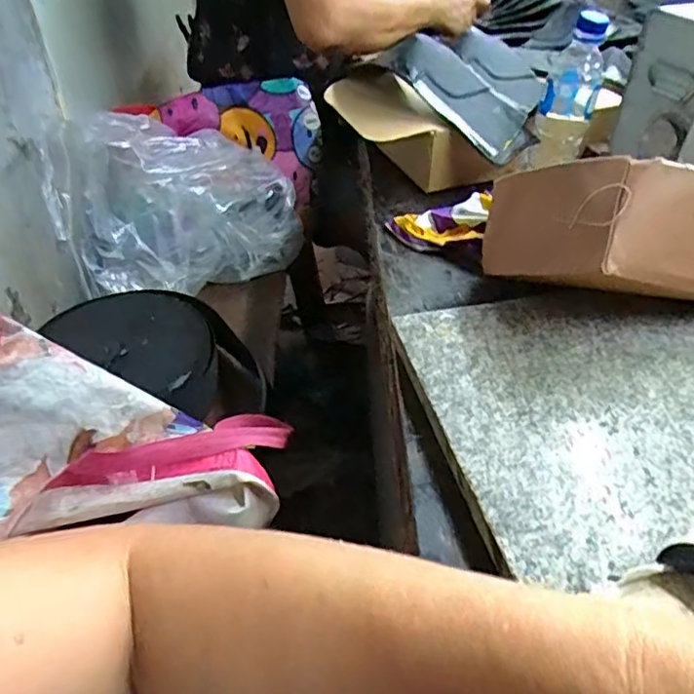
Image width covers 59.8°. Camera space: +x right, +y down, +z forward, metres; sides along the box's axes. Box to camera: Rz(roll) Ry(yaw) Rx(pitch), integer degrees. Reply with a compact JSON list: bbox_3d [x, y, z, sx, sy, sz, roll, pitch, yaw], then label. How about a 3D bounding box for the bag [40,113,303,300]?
[{"bbox_3d":[-0.257,-0.233,0.910,0.332,0.205,0.222,-18,47,-18],"label":"bag"}]

